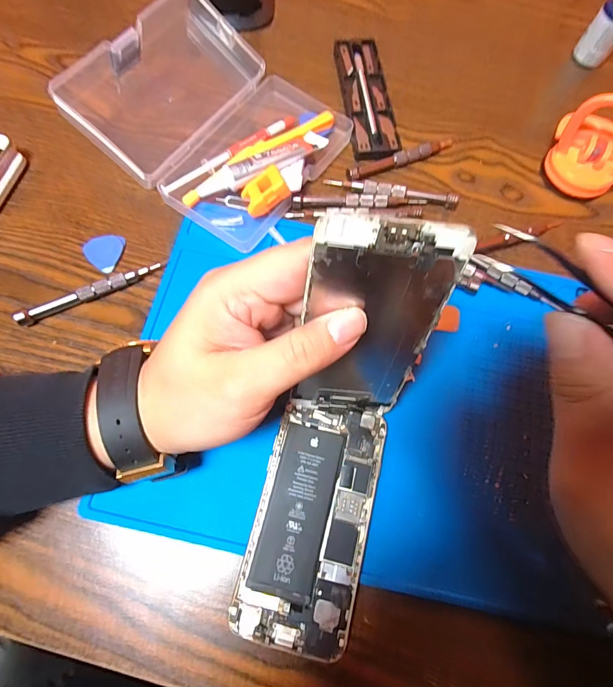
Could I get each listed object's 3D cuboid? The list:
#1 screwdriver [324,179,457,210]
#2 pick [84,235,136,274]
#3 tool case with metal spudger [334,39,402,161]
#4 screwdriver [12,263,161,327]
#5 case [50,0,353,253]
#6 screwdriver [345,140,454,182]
[{"bbox_3d":[0.068,-0.119,0.302,0.105,0.010,0.013,9,72,1],"label":"screwdriver"},{"bbox_3d":[-0.148,-0.070,0.281,0.028,0.004,0.030,35,78,3],"label":"pick"},{"bbox_3d":[0.052,-0.214,0.331,0.038,0.009,0.131,-5,72,-4],"label":"tool case with metal spudger"},{"bbox_3d":[-0.151,-0.035,0.266,0.098,0.012,0.007,-24,74,-10],"label":"screwdriver"},{"bbox_3d":[-0.078,-0.186,0.296,0.199,0.050,0.158,34,74,9],"label":"case"},{"bbox_3d":[0.077,-0.151,0.311,0.096,0.010,0.010,-22,74,-9],"label":"screwdriver"}]

